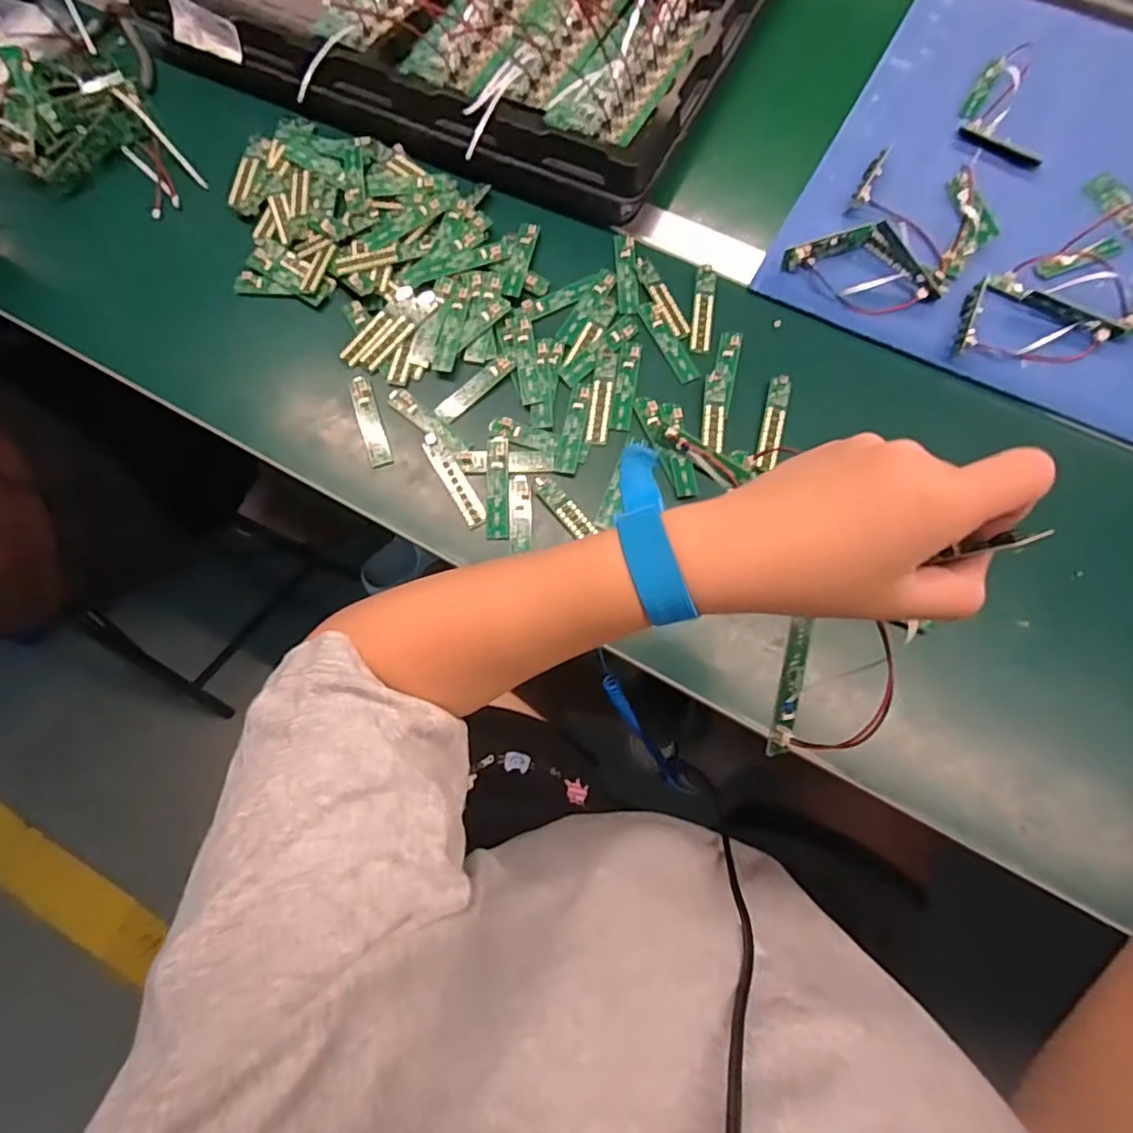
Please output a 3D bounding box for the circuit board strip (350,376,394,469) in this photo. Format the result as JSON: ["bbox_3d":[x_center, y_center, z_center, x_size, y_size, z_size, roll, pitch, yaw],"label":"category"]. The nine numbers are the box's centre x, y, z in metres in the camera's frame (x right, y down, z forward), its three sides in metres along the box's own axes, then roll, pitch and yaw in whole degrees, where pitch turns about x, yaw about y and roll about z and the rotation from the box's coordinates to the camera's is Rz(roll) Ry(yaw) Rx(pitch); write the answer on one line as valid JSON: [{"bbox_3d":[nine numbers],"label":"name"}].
[{"bbox_3d":[-0.165,-0.123,0.498,0.019,0.008,0.086,-17,74,-5],"label":"circuit board strip"}]

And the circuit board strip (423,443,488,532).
[{"bbox_3d":[-0.089,-0.068,0.480,0.018,0.004,0.083,-28,75,-8],"label":"circuit board strip"}]

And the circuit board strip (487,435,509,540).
[{"bbox_3d":[-0.055,-0.063,0.475,0.018,0.004,0.086,-1,73,0],"label":"circuit board strip"}]

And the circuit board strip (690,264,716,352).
[{"bbox_3d":[0.121,-0.228,0.519,0.017,0.004,0.084,7,73,2],"label":"circuit board strip"}]

